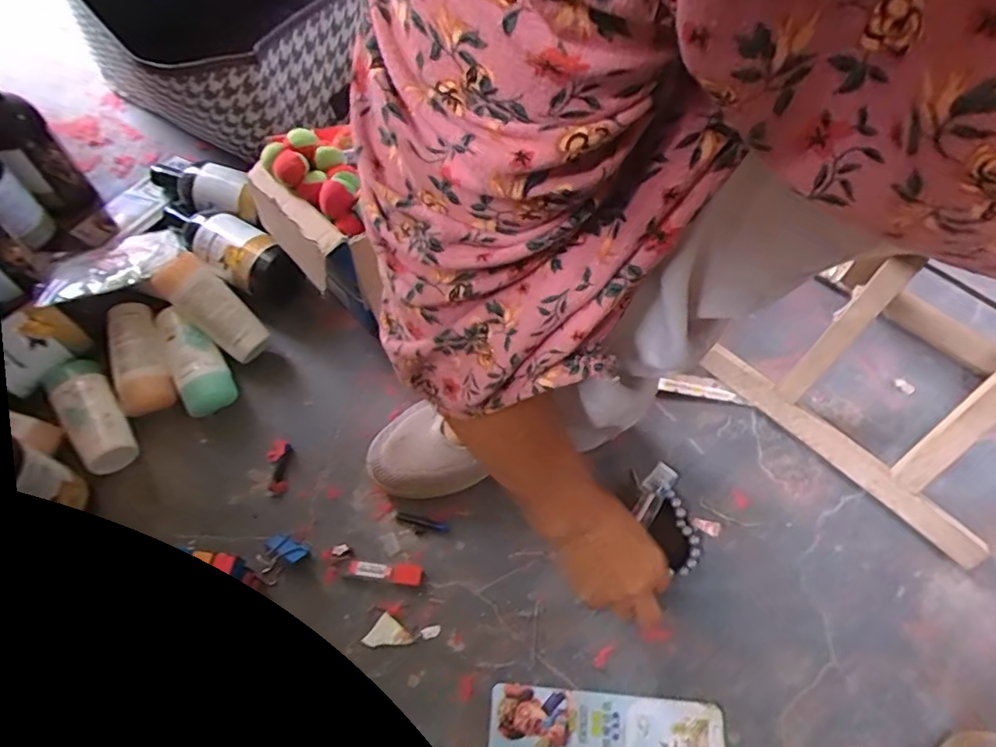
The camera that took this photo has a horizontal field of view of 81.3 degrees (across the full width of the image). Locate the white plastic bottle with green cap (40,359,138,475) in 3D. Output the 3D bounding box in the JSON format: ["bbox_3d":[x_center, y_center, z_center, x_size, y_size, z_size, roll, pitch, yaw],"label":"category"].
[{"bbox_3d":[-0.364,0.038,0.525,0.043,0.036,0.116,-31,66,-18],"label":"white plastic bottle with green cap"}]

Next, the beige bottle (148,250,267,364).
[{"bbox_3d":[-0.281,-0.066,0.566,0.121,0.030,0.049,42,66,5],"label":"beige bottle"}]

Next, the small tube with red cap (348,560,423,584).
[{"bbox_3d":[-0.094,0.166,0.488,0.060,0.006,0.016,7,60,1],"label":"small tube with red cap"}]

